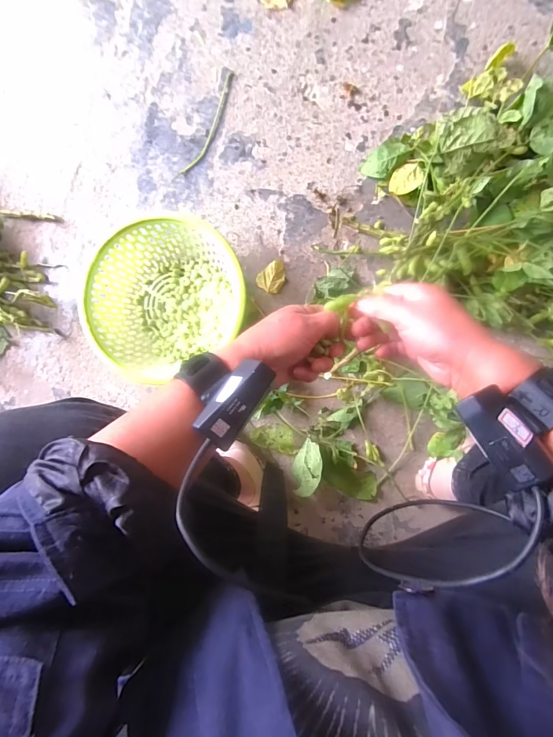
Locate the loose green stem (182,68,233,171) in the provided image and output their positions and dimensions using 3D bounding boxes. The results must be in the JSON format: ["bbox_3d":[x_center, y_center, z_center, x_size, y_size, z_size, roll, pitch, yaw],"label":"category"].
[{"bbox_3d":[-0.122,-0.455,0.713,0.026,0.004,0.203,27,94,5],"label":"loose green stem"}]

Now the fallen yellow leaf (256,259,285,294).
[{"bbox_3d":[-0.007,-0.171,0.704,0.049,0.014,0.059,34,95,5],"label":"fallen yellow leaf"}]

